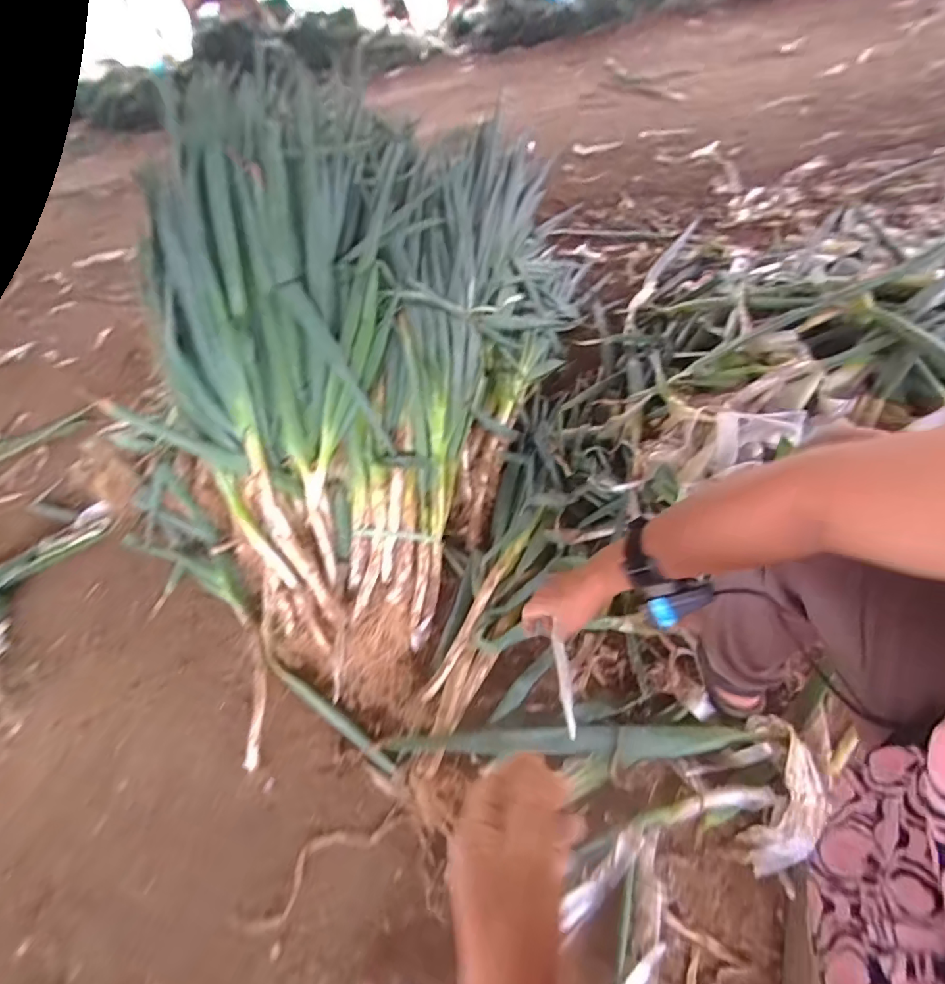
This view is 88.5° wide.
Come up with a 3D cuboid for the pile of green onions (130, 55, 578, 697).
[{"bbox_3d":[-0.227,-0.292,0.923,0.604,0.632,1.029,13,54,20],"label":"pile of green onions"}]

